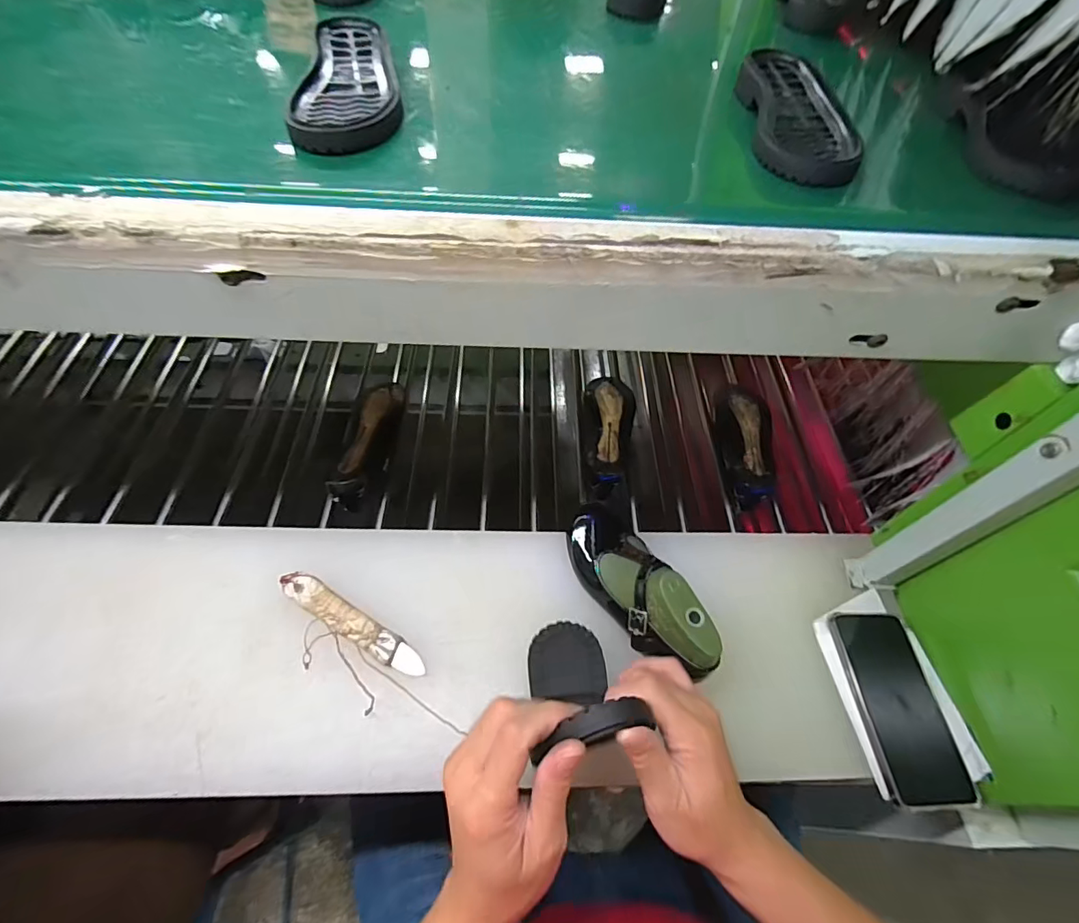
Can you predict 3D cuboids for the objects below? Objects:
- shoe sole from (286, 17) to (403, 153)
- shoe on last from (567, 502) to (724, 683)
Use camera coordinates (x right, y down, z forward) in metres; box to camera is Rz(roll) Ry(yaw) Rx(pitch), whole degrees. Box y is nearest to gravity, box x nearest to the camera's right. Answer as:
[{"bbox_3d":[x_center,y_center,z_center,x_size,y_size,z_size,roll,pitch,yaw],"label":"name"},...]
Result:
[{"bbox_3d":[-0.161,-0.327,0.425,0.078,0.026,0.220,-6,57,-7],"label":"shoe sole"},{"bbox_3d":[0.094,0.117,0.486,0.067,0.068,0.199,-26,45,-19],"label":"shoe on last"}]

